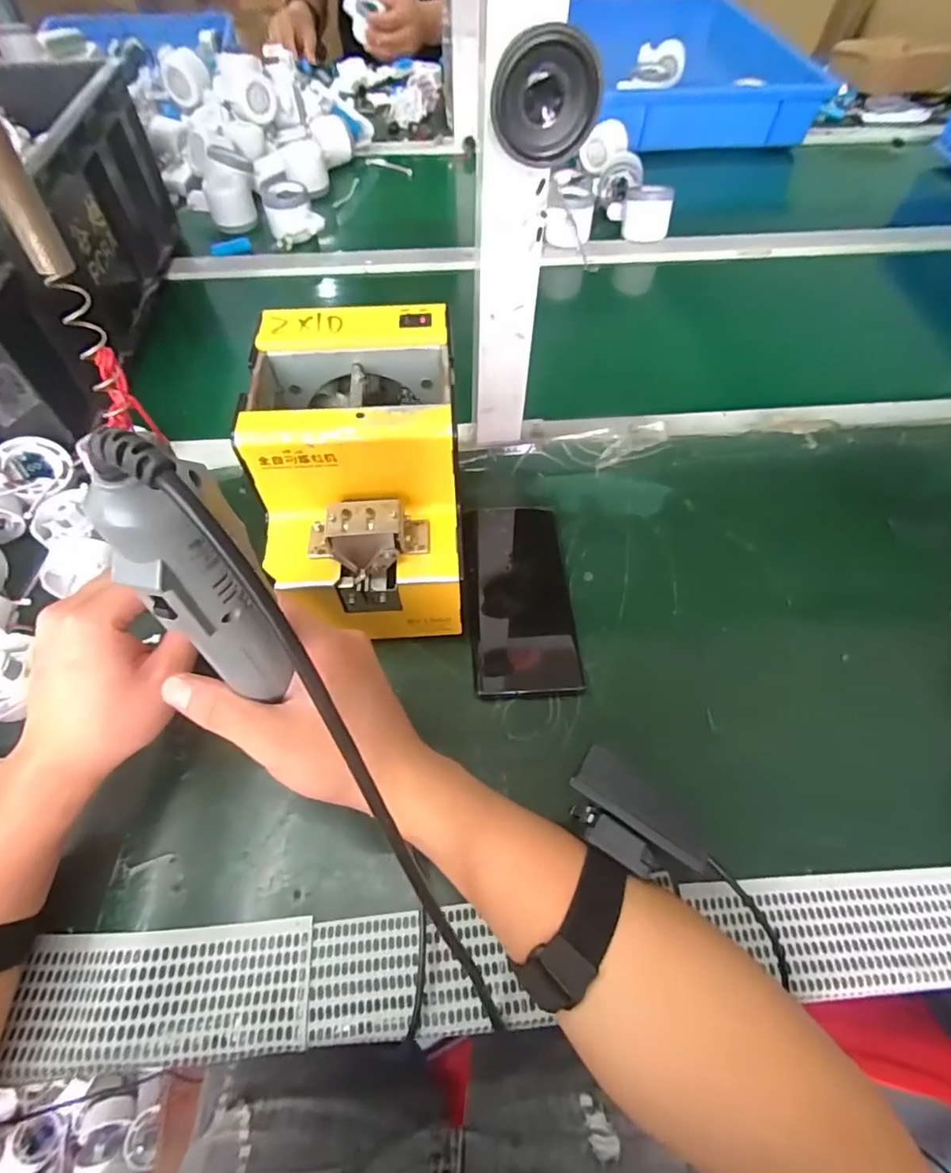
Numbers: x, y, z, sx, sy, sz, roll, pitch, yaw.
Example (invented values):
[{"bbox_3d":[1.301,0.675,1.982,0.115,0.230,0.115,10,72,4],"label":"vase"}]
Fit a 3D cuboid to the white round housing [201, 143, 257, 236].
[{"bbox_3d":[-0.337,-0.547,0.760,0.060,0.060,0.115,-9,58,-6],"label":"white round housing"}]

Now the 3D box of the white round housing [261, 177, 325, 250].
[{"bbox_3d":[-0.243,-0.489,0.724,0.064,0.049,0.073,-28,62,-17],"label":"white round housing"}]

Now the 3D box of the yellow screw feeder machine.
[{"bbox_3d":[-0.074,-0.074,0.368,0.123,0.125,0.173,-2,57,-2],"label":"yellow screw feeder machine"}]

